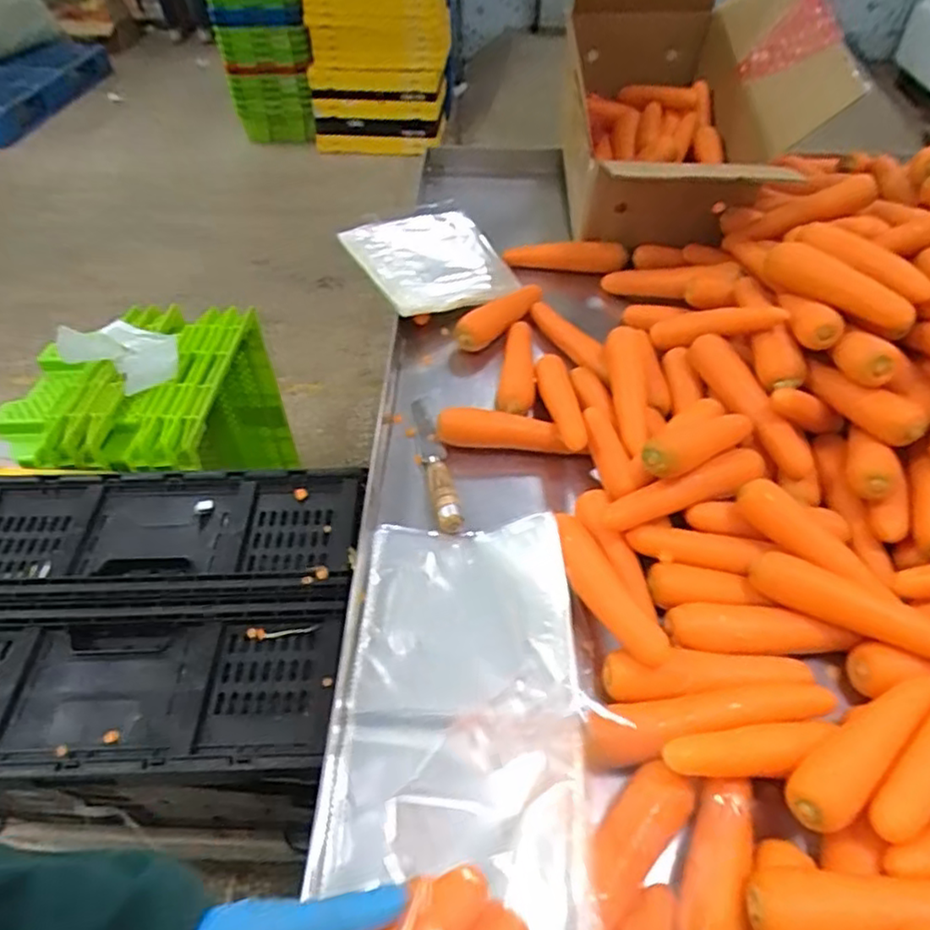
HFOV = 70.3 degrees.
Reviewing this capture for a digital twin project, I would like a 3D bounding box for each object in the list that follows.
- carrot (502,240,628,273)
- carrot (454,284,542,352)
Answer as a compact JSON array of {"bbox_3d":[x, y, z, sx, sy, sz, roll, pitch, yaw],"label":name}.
[{"bbox_3d":[0.155,-0.318,1.007,0.185,0.046,0.032,-6,49,-5],"label":"carrot"},{"bbox_3d":[0.050,-0.201,0.886,0.042,0.039,0.161,32,56,25],"label":"carrot"}]

